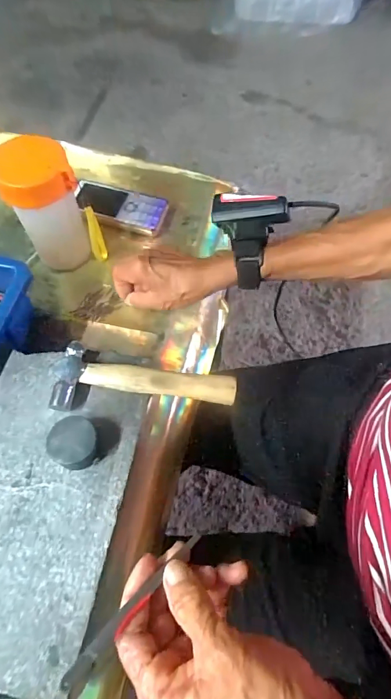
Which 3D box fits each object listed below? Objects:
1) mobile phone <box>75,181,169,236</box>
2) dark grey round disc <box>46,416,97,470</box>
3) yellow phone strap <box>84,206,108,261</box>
[{"bbox_3d":[-0.097,-0.181,0.506,0.121,0.019,0.053,18,64,10],"label":"mobile phone"},{"bbox_3d":[-0.094,0.073,0.313,0.038,0.020,0.037,0,63,0],"label":"dark grey round disc"},{"bbox_3d":[-0.112,-0.126,0.450,0.016,0.079,0.008,-8,63,-4],"label":"yellow phone strap"}]

